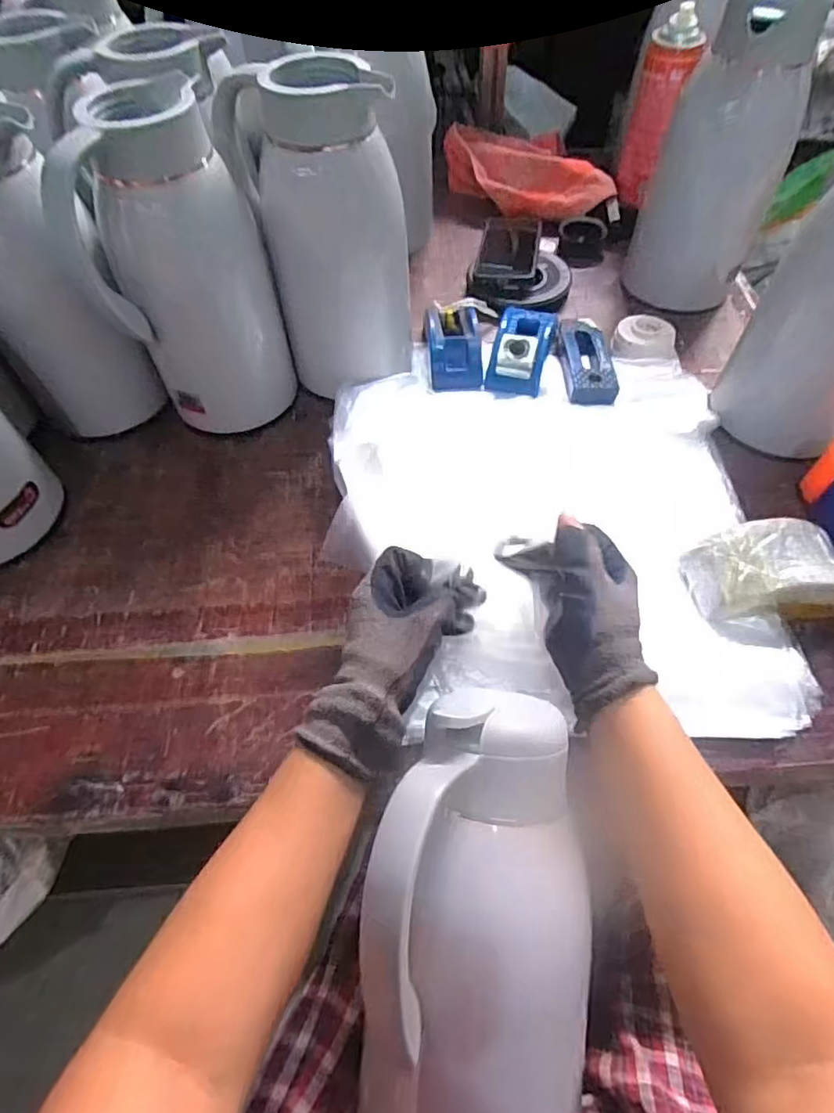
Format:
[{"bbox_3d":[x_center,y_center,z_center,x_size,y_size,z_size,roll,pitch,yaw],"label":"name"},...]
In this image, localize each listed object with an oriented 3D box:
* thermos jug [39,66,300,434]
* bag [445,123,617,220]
[{"bbox_3d":[-0.212,-0.245,0.537,0.149,0.276,0.120,-21,58,-11],"label":"thermos jug"},{"bbox_3d":[0.151,-0.553,0.848,0.253,0.071,0.094,36,65,22],"label":"bag"}]

